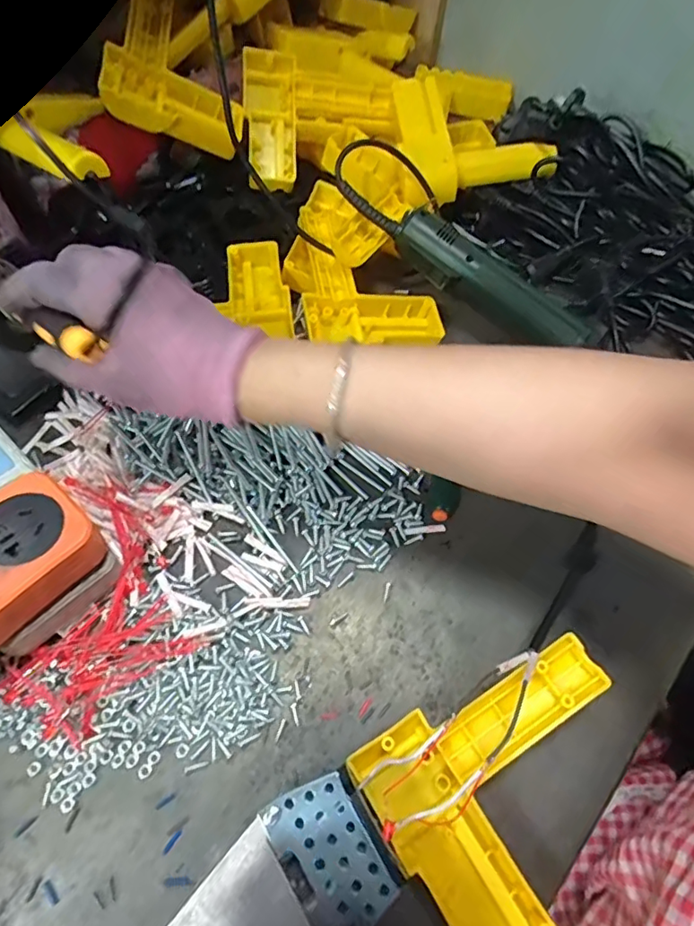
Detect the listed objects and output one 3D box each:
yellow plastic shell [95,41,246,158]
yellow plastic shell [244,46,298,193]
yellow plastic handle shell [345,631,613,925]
[{"bbox_3d":[-0.151,-0.310,0.461,0.118,0.037,0.059,0,60,-37],"label":"yellow plastic shell"},{"bbox_3d":[-0.071,-0.320,0.503,0.046,0.022,0.118,-5,97,-6],"label":"yellow plastic shell"},{"bbox_3d":[0.090,0.172,0.293,0.144,0.042,0.113,-30,68,-20],"label":"yellow plastic handle shell"}]

